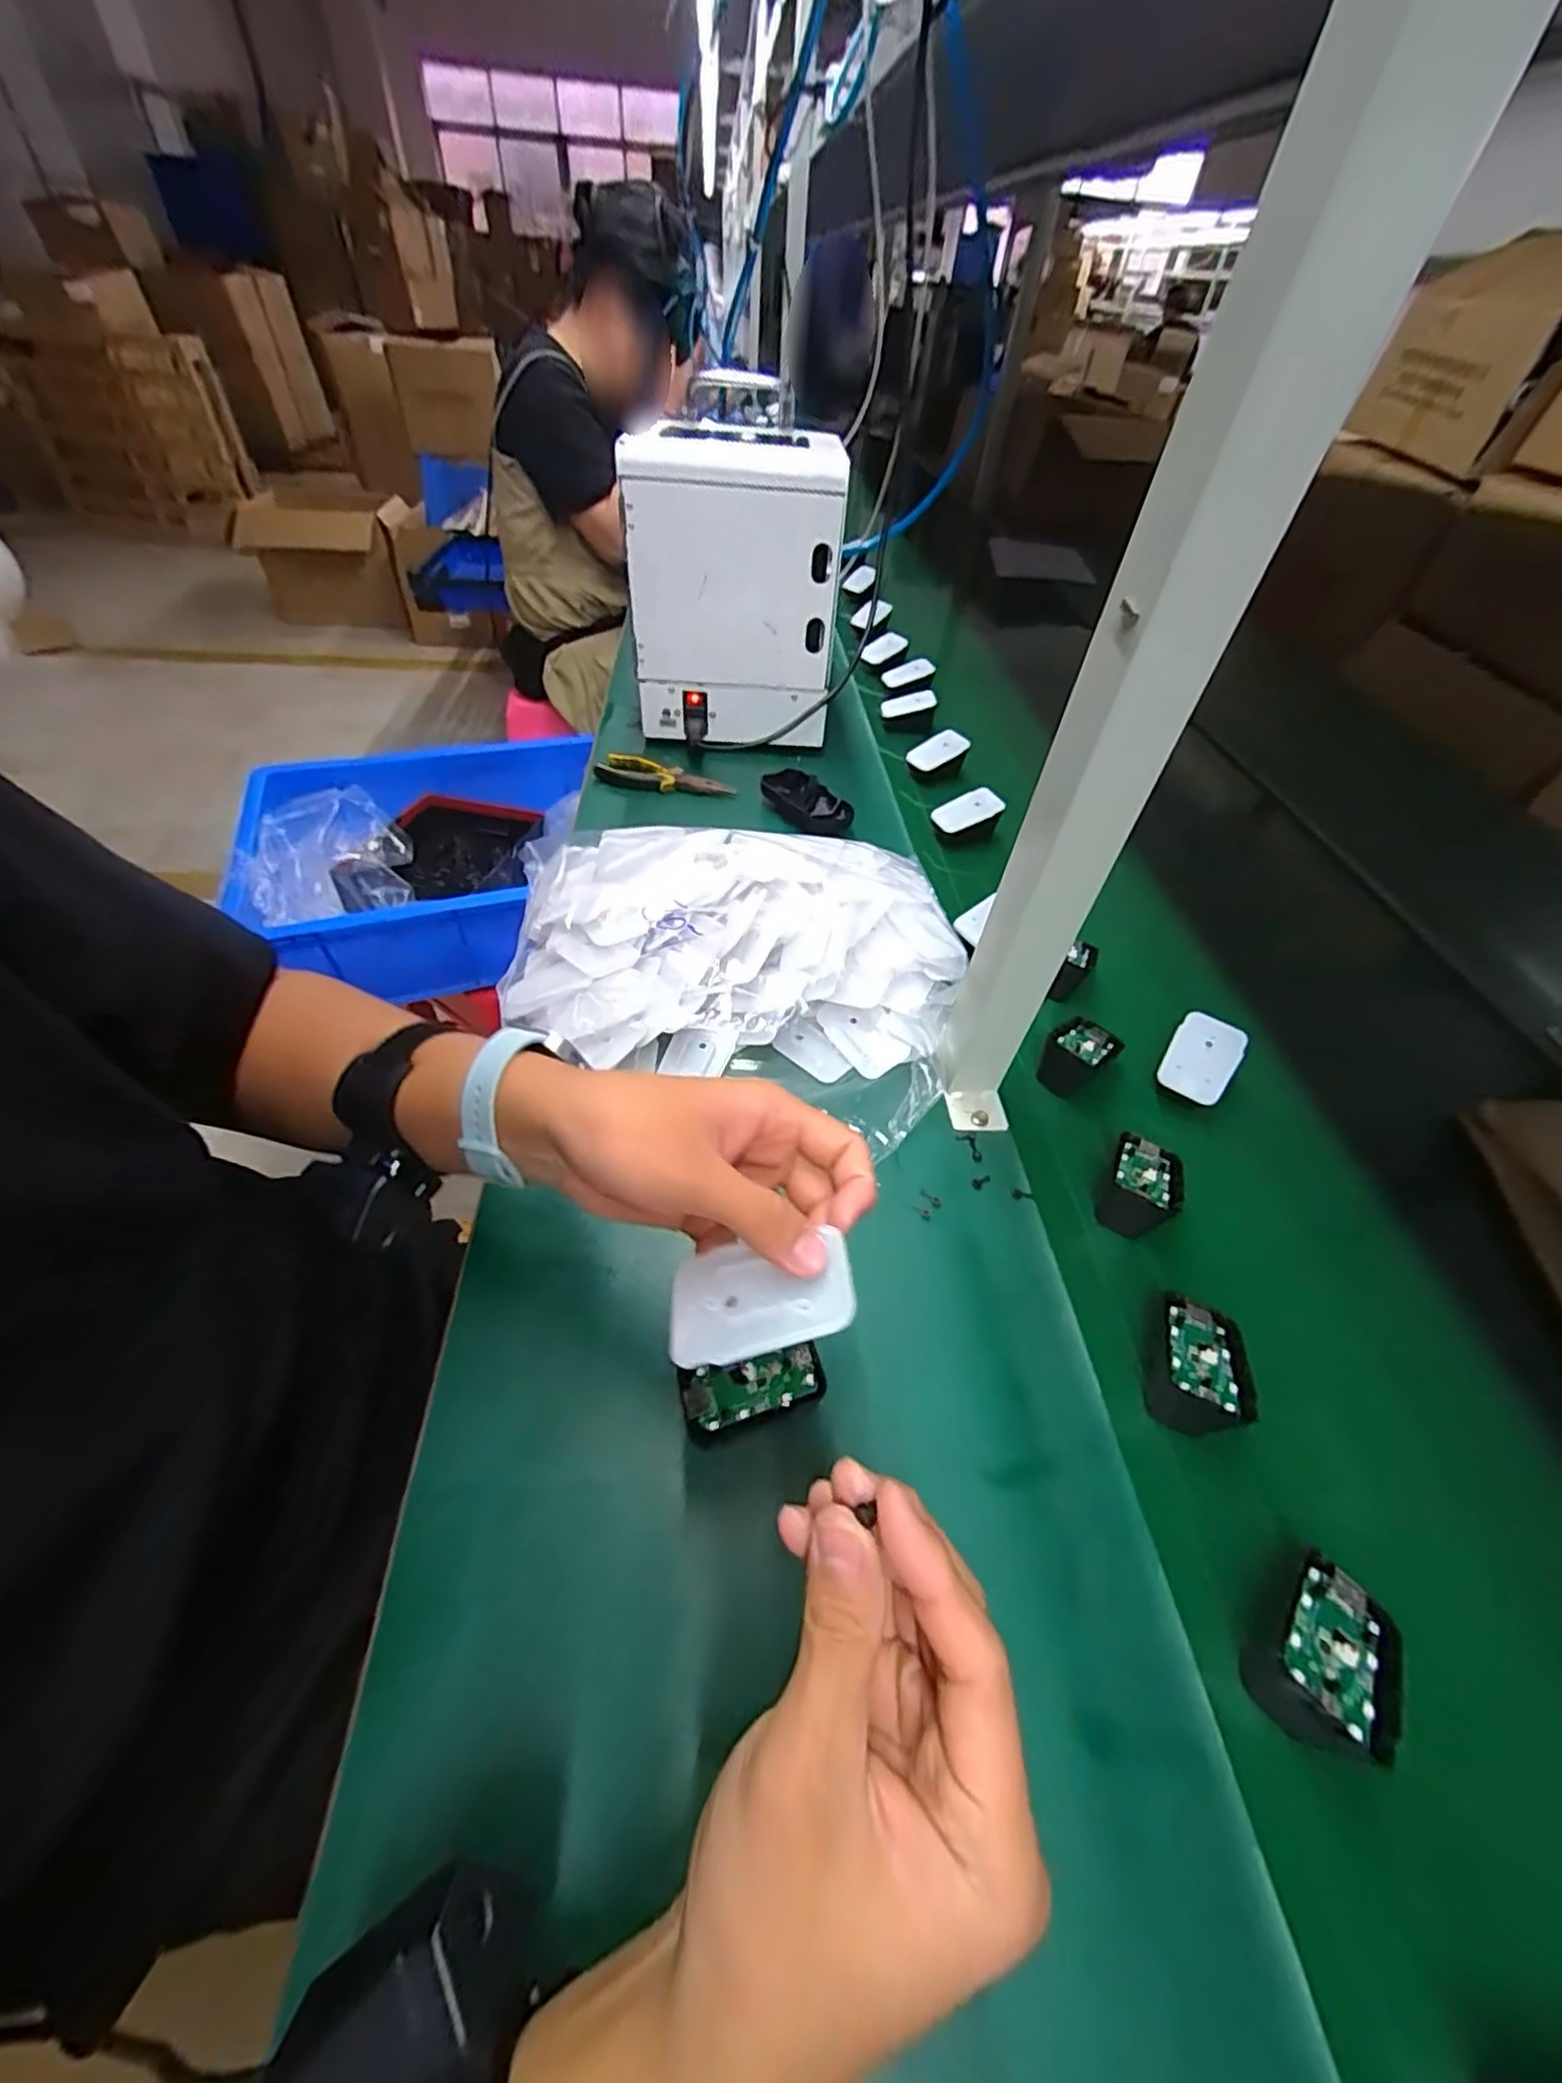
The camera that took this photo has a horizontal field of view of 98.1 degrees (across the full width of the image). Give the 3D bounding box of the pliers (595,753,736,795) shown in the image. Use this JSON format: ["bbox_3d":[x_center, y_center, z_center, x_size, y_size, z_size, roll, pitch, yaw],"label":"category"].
[{"bbox_3d":[-0.129,-0.286,0.746,0.152,0.022,0.042,16,50,9],"label":"pliers"}]

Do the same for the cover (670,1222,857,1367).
[{"bbox_3d":[-0.008,0.094,0.251,0.068,0.005,0.041,-15,43,6],"label":"cover"}]

